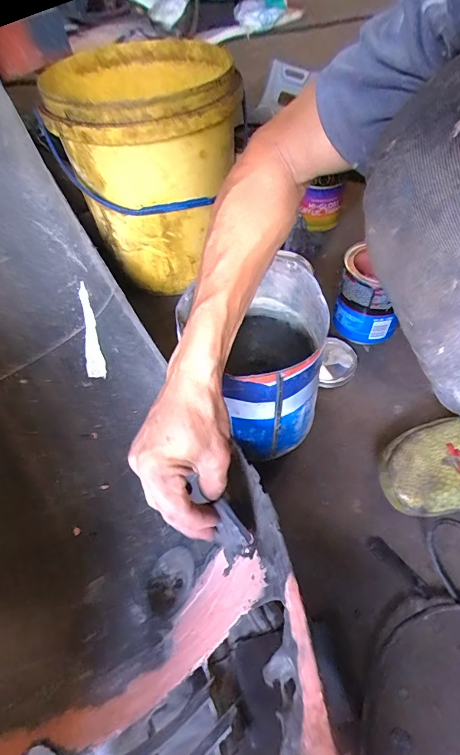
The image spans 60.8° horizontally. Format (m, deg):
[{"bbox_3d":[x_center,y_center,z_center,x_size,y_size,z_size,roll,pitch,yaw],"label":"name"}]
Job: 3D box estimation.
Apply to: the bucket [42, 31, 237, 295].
[{"bbox_3d":[-0.122,-0.345,0.665,0.271,0.294,0.281,-9,53,-3],"label":"bucket"}]

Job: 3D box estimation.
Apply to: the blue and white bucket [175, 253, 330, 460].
[{"bbox_3d":[0.042,-0.007,0.479,0.154,0.205,0.148,-2,53,3],"label":"blue and white bucket"}]

